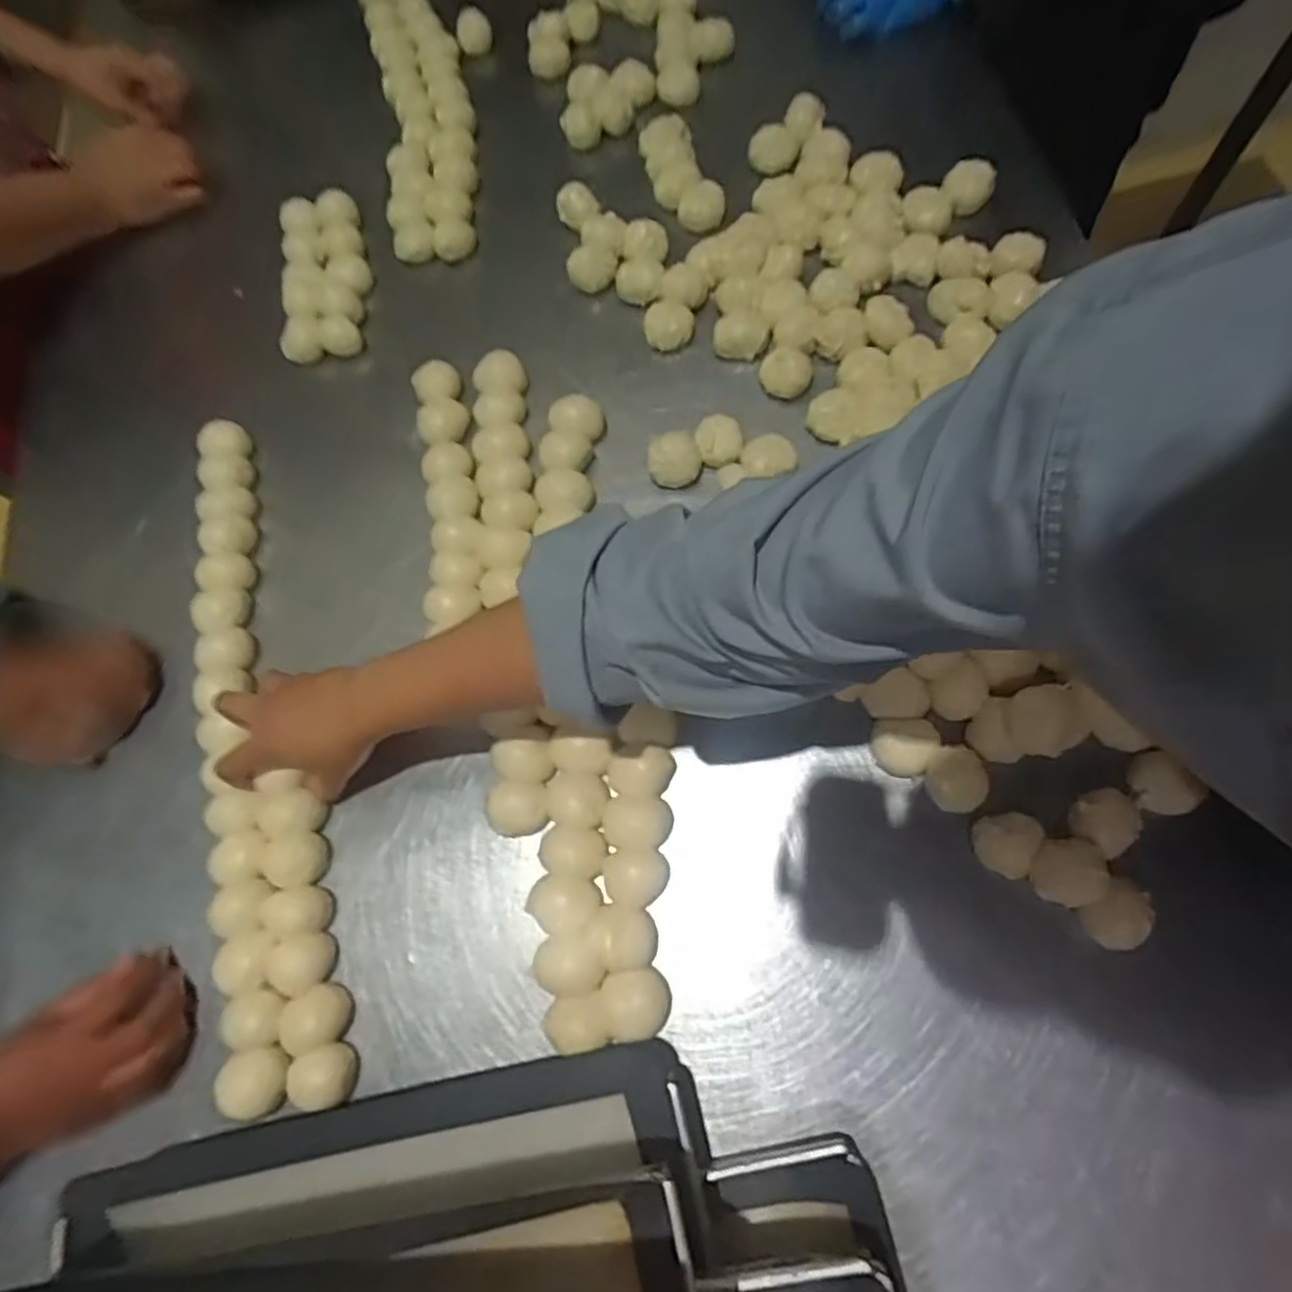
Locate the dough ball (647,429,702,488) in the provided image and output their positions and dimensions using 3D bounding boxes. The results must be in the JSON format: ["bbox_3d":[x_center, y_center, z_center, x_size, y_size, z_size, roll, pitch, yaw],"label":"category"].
[{"bbox_3d":[0.023,-0.155,0.602,0.045,0.041,0.036,-2,70,7],"label":"dough ball"}]

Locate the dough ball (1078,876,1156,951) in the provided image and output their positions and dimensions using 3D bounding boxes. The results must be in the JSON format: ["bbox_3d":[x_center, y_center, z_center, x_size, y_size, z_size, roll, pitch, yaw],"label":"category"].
[{"bbox_3d":[0.289,0.166,0.440,0.037,0.031,0.035,-3,70,7],"label":"dough ball"}]

